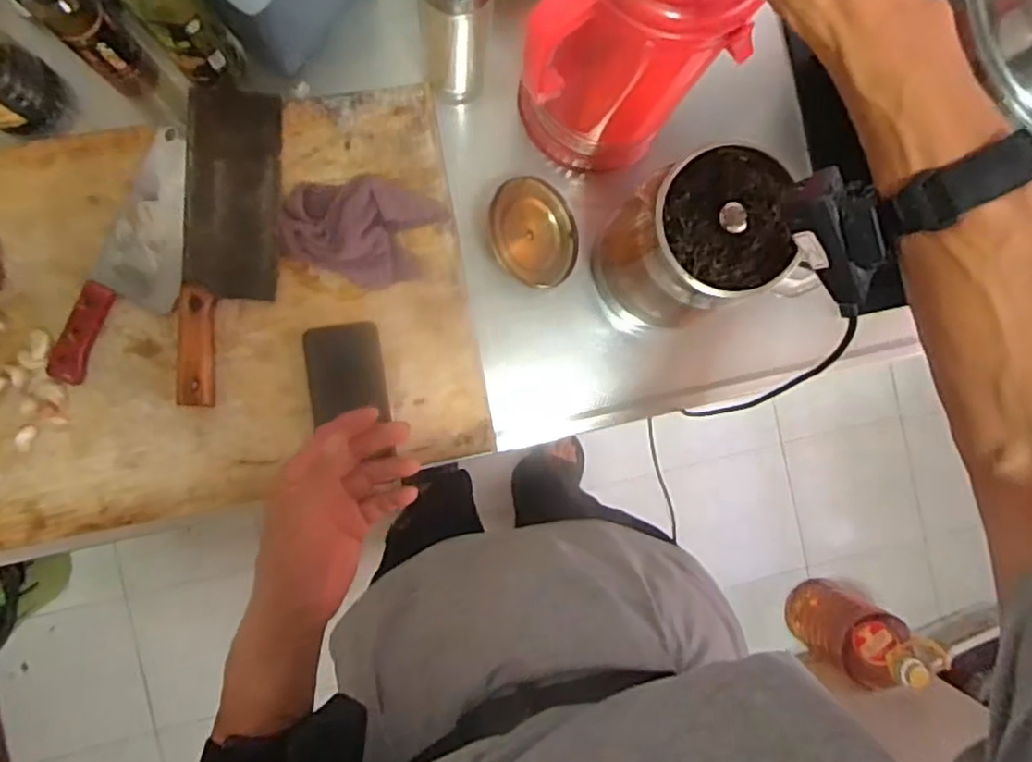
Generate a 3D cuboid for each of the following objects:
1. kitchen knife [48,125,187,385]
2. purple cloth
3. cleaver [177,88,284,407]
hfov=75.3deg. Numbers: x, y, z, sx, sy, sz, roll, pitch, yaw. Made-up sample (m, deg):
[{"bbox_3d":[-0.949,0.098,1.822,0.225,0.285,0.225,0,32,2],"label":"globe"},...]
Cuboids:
[{"bbox_3d":[-0.379,-0.123,0.673,0.083,0.018,0.272,21,88,-5],"label":"kitchen knife"},{"bbox_3d":[-0.160,-0.158,0.683,0.152,0.034,0.106,16,89,-5],"label":"purple cloth"},{"bbox_3d":[-0.281,-0.132,0.653,0.092,0.019,0.304,3,90,-6],"label":"cleaver"}]

